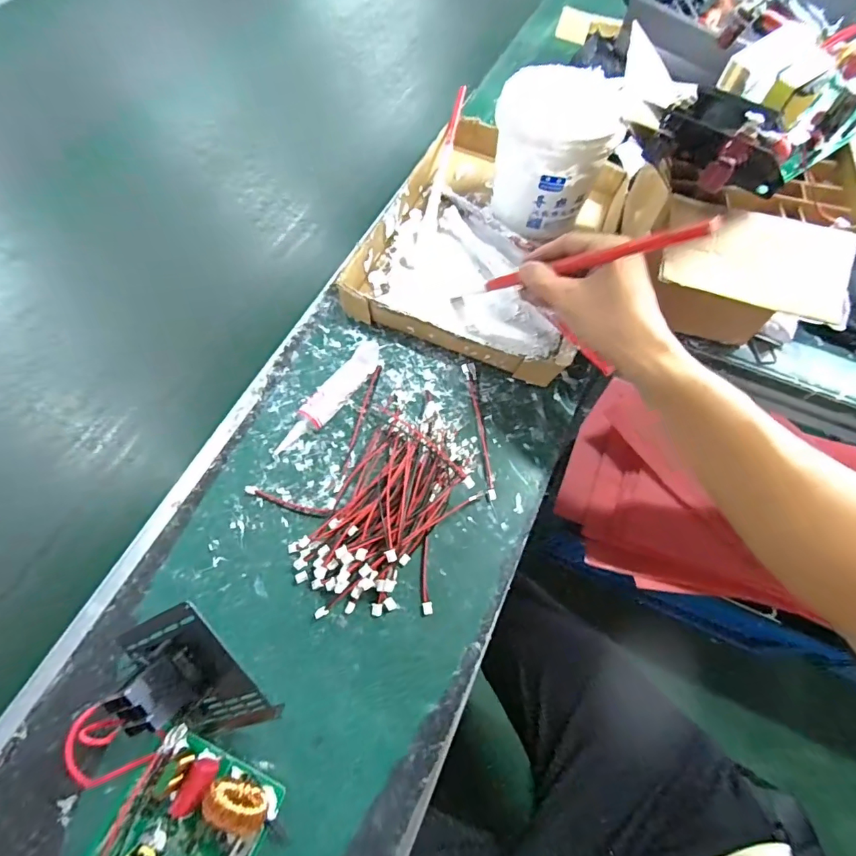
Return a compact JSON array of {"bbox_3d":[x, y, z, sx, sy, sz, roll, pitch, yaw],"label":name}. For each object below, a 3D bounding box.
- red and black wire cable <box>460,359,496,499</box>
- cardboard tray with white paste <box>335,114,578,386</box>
[{"bbox_3d":[0.048,-0.001,0.419,0.012,0.005,0.137,-6,64,-4],"label":"red and black wire cable"},{"bbox_3d":[0.068,-0.212,0.503,0.228,0.036,0.309,20,65,9],"label":"cardboard tray with white paste"}]

